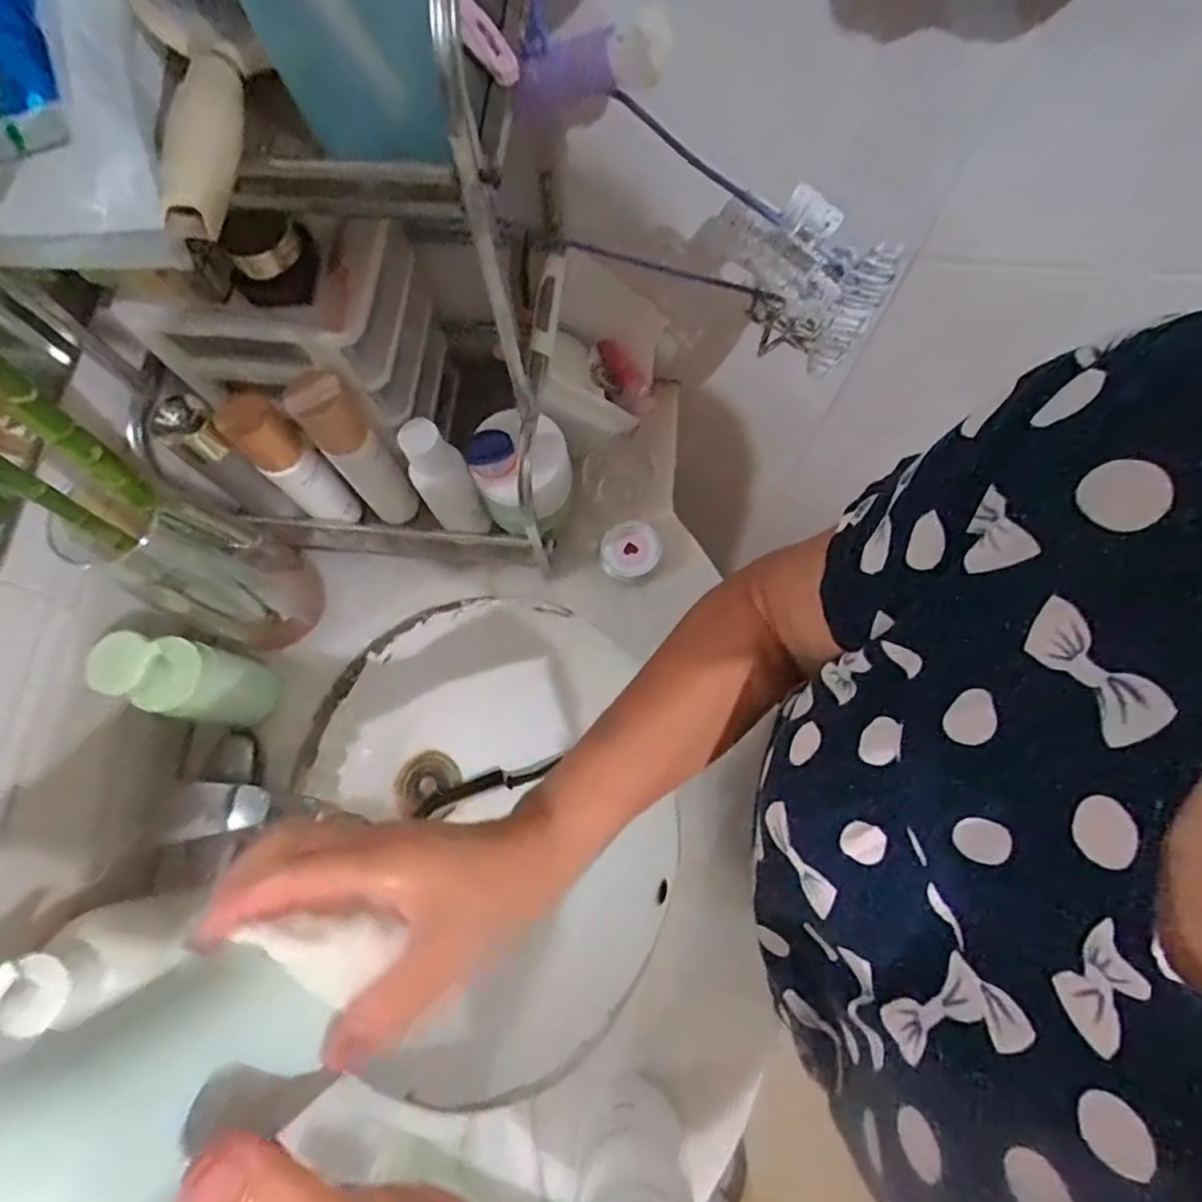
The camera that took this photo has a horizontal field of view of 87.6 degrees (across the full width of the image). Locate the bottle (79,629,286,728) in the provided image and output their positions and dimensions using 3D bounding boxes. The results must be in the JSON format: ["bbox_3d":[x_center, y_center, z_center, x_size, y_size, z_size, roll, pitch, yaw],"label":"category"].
[{"bbox_3d":[-0.310,0.061,0.480,0.048,0.150,0.055,14,74,6],"label":"bottle"}]

